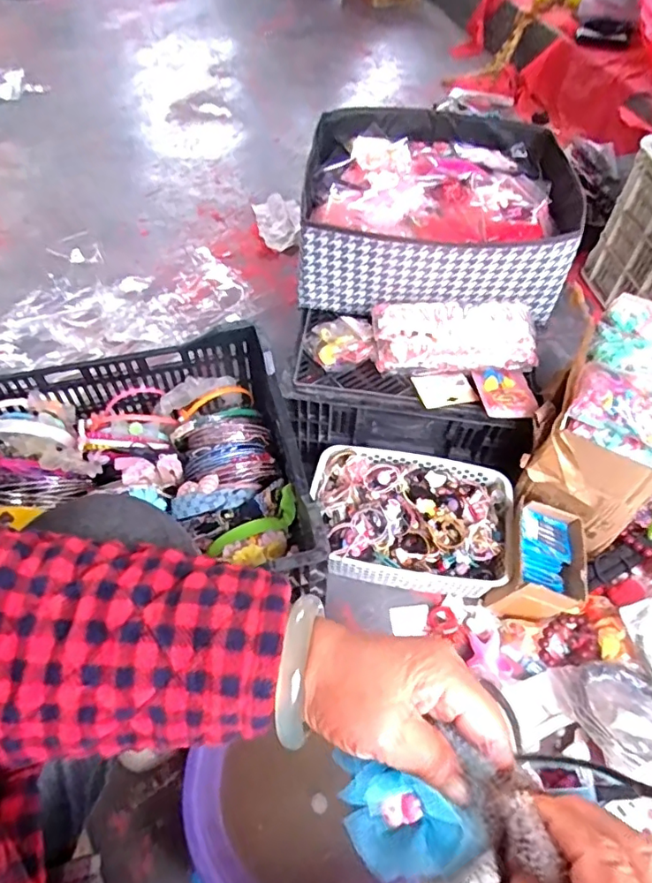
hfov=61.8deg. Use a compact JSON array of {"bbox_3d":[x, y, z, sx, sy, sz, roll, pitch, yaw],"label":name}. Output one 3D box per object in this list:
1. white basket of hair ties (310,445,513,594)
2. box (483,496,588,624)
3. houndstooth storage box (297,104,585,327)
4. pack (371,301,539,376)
[{"bbox_3d":[0.125,0.110,0.817,0.287,0.083,0.201,8,55,4],"label":"white basket of hair ties"},{"bbox_3d":[0.305,0.179,0.784,0.105,0.108,0.142,17,56,10],"label":"box"},{"bbox_3d":[0.172,-0.375,0.891,0.402,0.156,0.363,5,55,2],"label":"houndstooth storage box"},{"bbox_3d":[0.187,-0.156,0.803,0.235,0.064,0.098,1,55,-1],"label":"pack"}]

